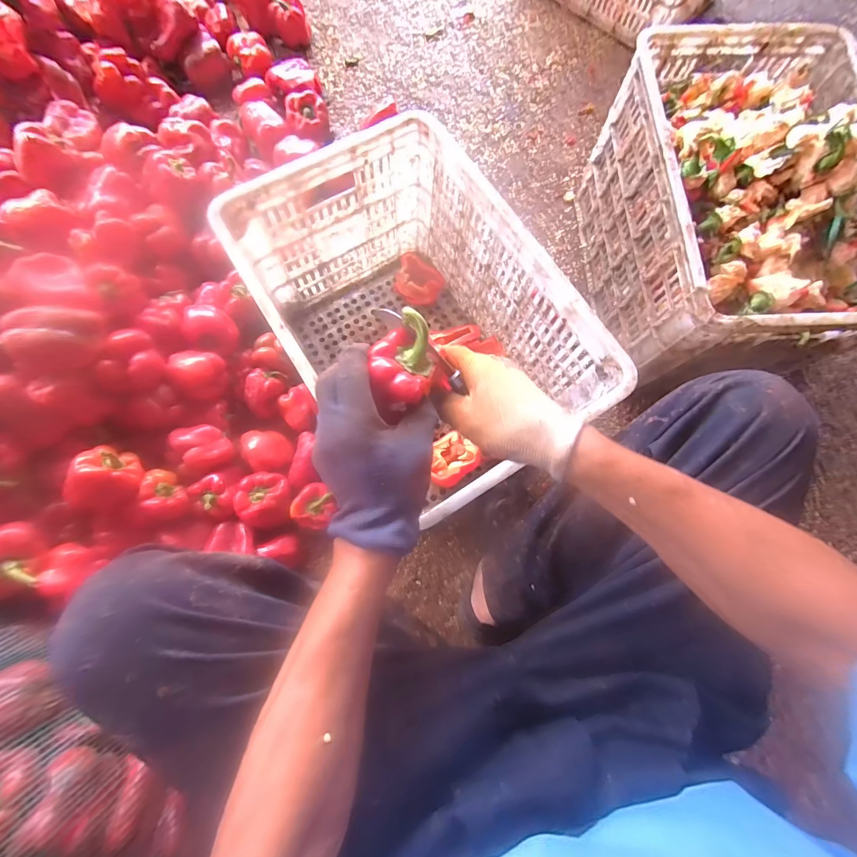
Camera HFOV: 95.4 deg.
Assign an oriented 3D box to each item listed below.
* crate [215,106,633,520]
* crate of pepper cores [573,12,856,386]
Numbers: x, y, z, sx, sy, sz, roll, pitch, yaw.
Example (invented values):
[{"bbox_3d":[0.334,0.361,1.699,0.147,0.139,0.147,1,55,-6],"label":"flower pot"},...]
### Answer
[{"bbox_3d":[-0.024,-0.156,0.621,0.354,0.267,0.481,-34,80,-9],"label":"crate"},{"bbox_3d":[0.478,-0.345,0.649,0.296,0.284,0.480,-3,77,-3],"label":"crate of pepper cores"}]

